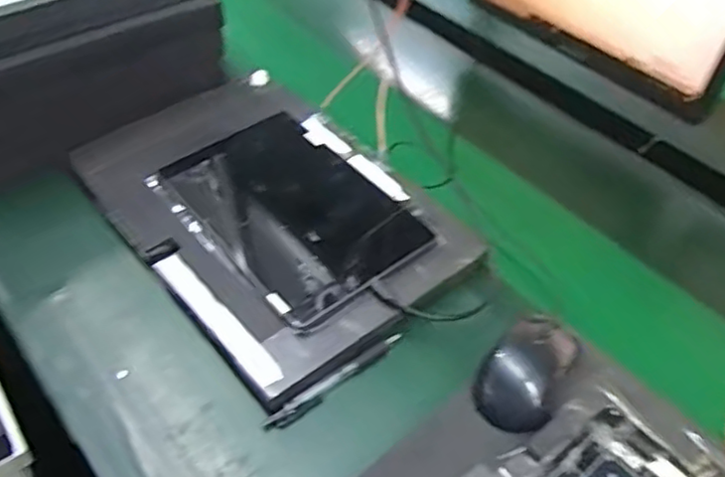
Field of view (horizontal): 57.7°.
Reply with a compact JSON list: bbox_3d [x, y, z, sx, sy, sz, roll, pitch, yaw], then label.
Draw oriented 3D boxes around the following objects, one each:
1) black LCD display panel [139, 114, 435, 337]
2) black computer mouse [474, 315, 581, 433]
[{"bbox_3d":[-0.066,-0.036,0.653,0.188,0.014,0.247,-32,57,-30],"label":"black LCD display panel"},{"bbox_3d":[0.134,0.102,0.521,0.059,0.028,0.107,32,52,24],"label":"black computer mouse"}]

